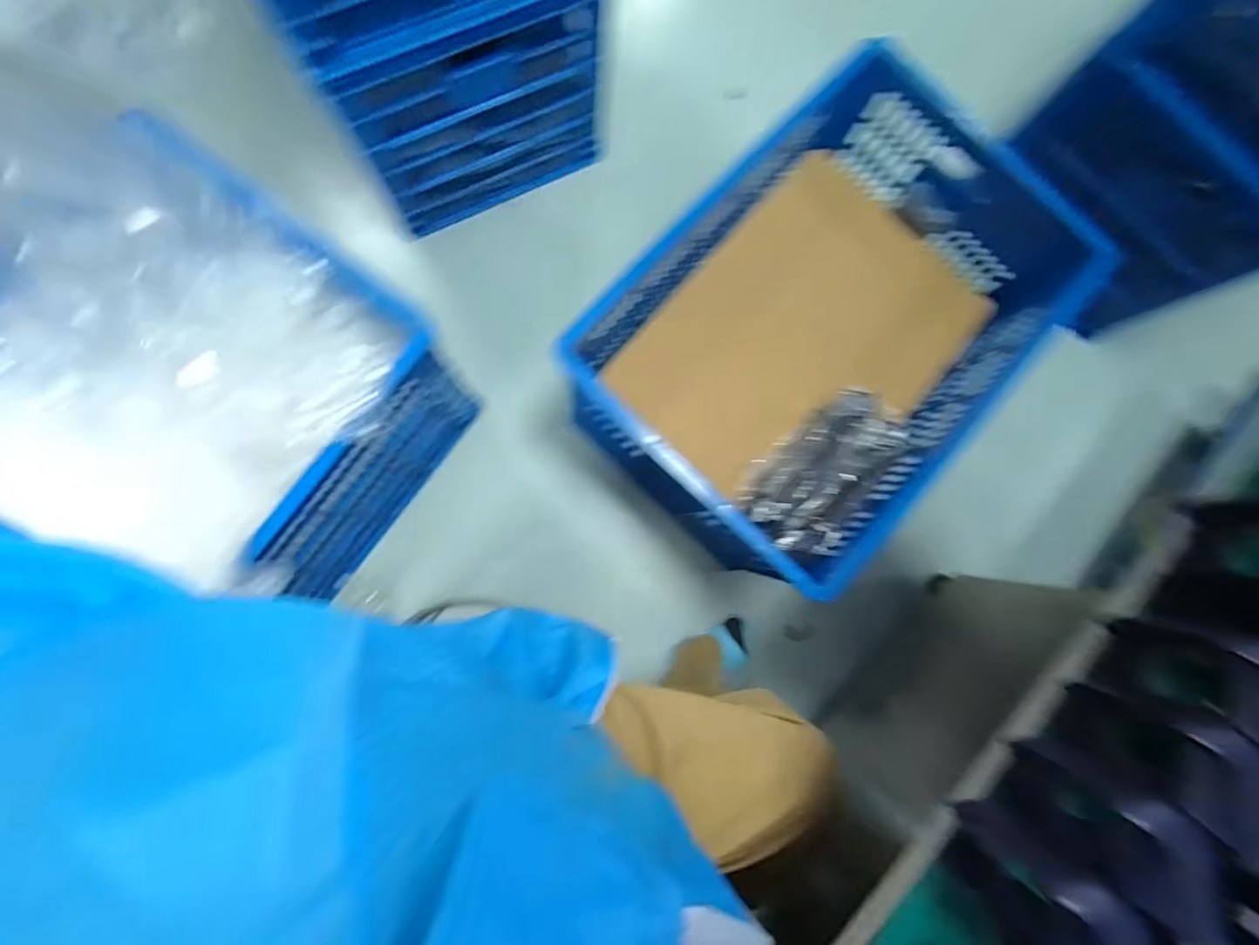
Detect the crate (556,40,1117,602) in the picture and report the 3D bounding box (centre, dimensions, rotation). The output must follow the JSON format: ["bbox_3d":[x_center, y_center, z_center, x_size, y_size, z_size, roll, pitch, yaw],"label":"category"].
[{"bbox_3d":[0.294,-0.226,0.808,0.483,0.184,0.693,43,81,0],"label":"crate"}]

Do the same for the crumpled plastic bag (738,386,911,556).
[{"bbox_3d":[0.294,-0.010,0.771,0.148,0.085,0.286,44,81,0],"label":"crumpled plastic bag"}]

